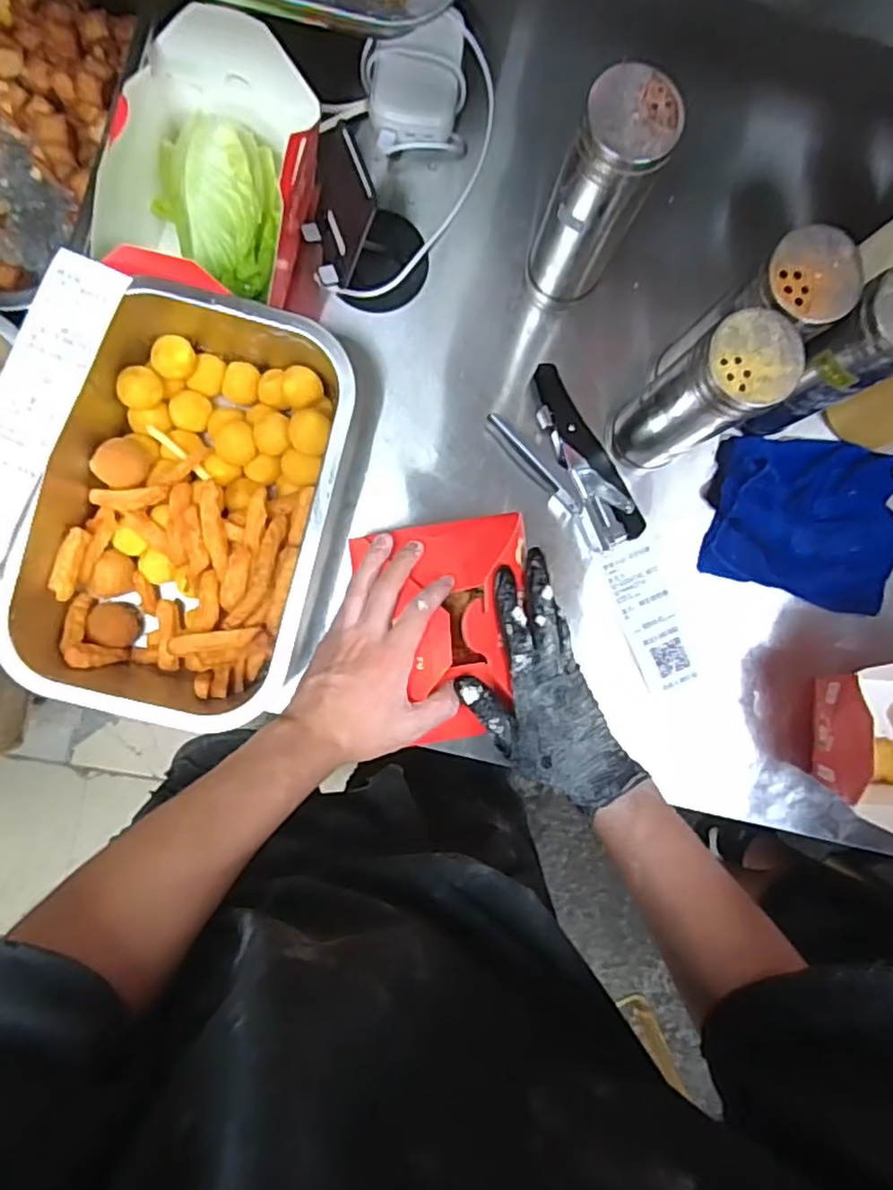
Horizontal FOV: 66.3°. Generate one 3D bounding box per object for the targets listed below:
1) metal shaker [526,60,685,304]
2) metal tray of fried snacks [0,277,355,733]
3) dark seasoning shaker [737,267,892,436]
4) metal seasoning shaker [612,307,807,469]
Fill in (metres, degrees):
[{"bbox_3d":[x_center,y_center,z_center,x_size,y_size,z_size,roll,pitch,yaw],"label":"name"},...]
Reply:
[{"bbox_3d":[0.111,-0.294,0.515,0.062,0.197,0.058,0,90,-4],"label":"metal shaker"},{"bbox_3d":[-0.196,-0.063,0.536,0.201,0.088,0.308,14,89,-4],"label":"metal tray of fried snacks"},{"bbox_3d":[0.291,-0.183,0.519,0.061,0.185,0.071,42,87,-3],"label":"dark seasoning shaker"},{"bbox_3d":[0.183,-0.145,0.510,0.057,0.183,0.059,0,90,-4],"label":"metal seasoning shaker"}]

